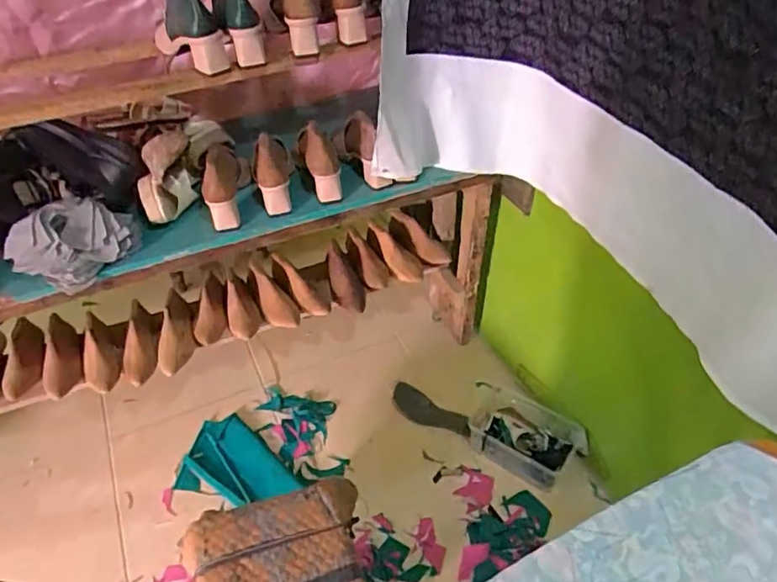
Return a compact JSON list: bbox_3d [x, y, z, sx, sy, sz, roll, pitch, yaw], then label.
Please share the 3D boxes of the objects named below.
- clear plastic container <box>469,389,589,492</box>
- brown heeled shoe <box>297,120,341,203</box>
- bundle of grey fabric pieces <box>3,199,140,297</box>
[{"bbox_3d":[0.331,0.358,1.415,0.274,0.053,0.187,25,51,26],"label":"clear plastic container"},{"bbox_3d":[-0.143,-0.280,1.182,0.077,0.129,0.230,-8,32,-5],"label":"brown heeled shoe"},{"bbox_3d":[-0.549,-0.089,1.012,0.166,0.067,0.198,30,52,28],"label":"bundle of grey fabric pieces"}]

